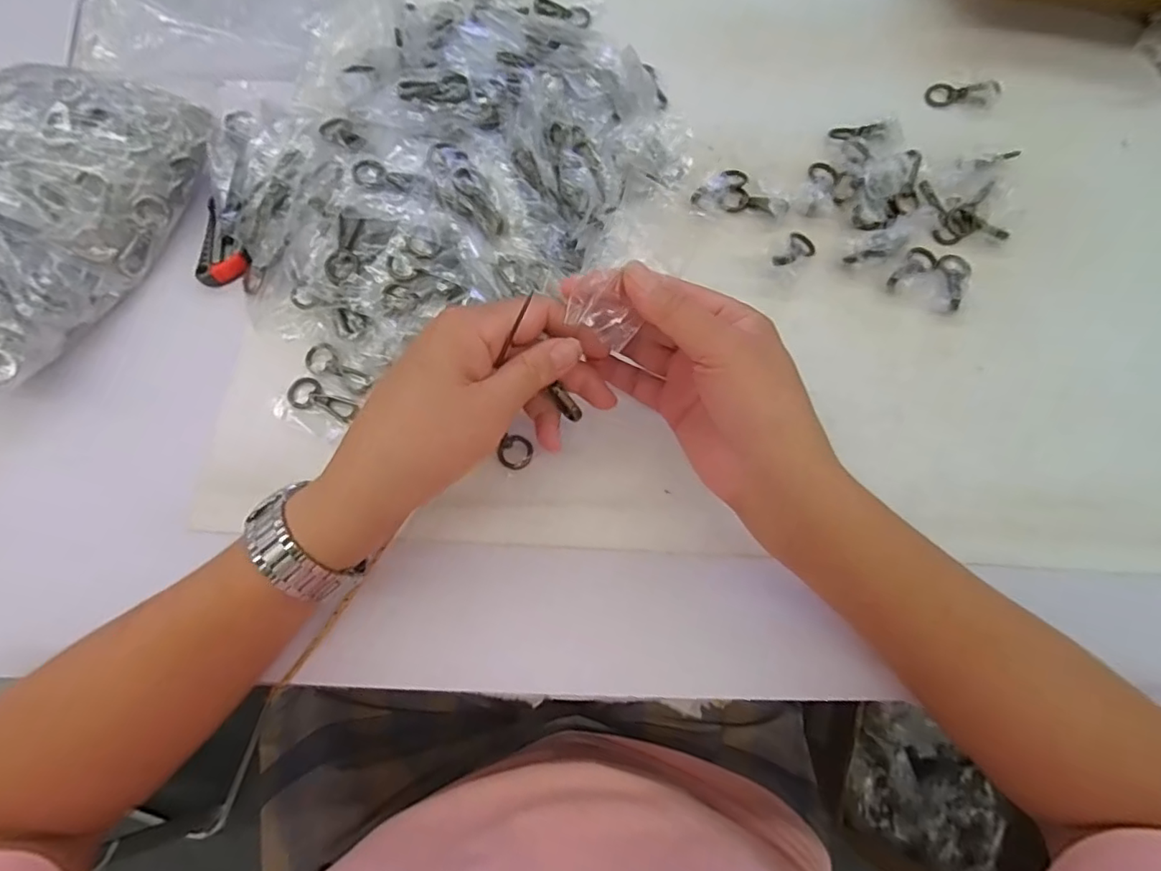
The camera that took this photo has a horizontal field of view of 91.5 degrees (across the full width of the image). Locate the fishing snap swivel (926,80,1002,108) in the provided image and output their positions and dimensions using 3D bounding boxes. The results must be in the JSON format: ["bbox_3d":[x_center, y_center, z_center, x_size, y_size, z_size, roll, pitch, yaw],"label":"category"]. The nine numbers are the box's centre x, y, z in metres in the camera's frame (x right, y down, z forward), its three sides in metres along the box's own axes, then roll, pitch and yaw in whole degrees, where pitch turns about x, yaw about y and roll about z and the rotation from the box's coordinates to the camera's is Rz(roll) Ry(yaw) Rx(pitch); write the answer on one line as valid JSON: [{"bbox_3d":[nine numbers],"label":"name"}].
[{"bbox_3d":[0.305,-0.274,0.452,0.050,0.005,0.025,8,72,21],"label":"fishing snap swivel"}]

